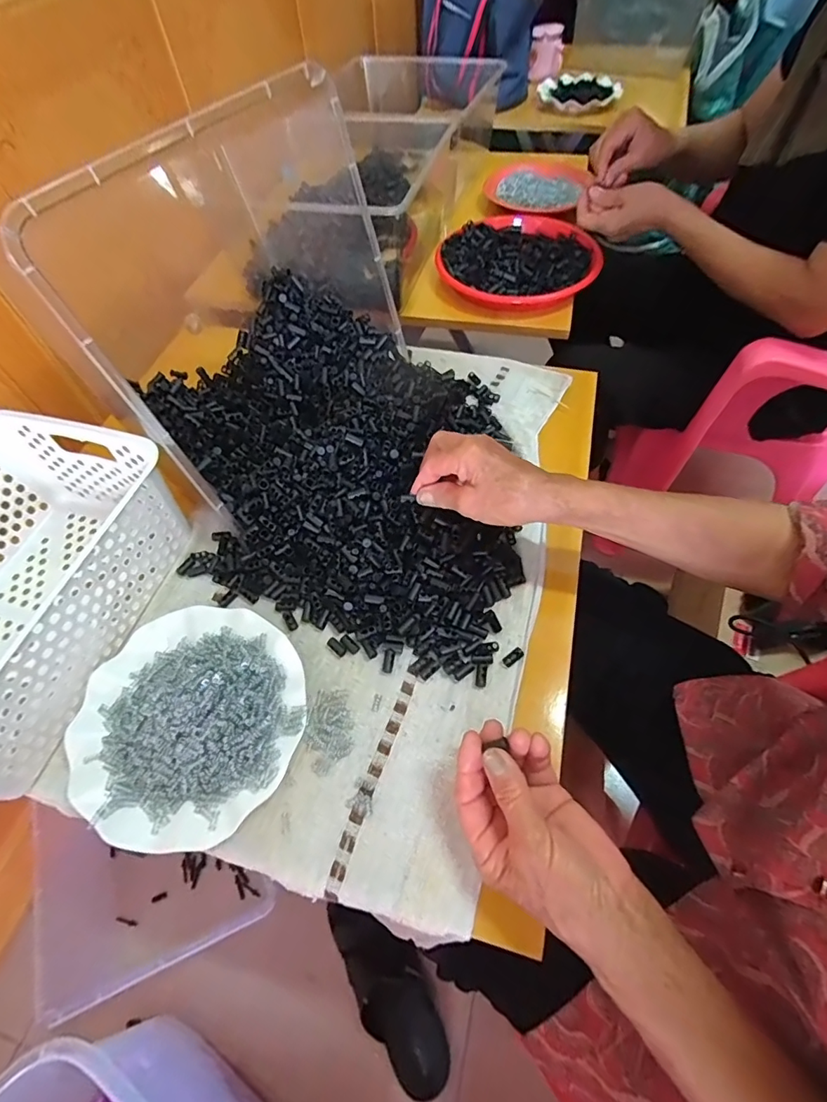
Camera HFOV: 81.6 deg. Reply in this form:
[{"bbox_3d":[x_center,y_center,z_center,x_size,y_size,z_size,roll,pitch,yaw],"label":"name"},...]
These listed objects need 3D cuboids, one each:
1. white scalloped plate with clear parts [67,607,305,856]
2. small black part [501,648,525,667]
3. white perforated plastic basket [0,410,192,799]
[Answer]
[{"bbox_3d":[-0.180,0.128,0.379,0.178,0.043,0.180,-1,58,2],"label":"white scalloped plate with clear parts"},{"bbox_3d":[0.087,0.093,0.419,0.020,0.004,0.009,-37,63,-4],"label":"small black part"},{"bbox_3d":[-0.356,0.040,0.411,0.198,0.113,0.302,13,59,11],"label":"white perforated plastic basket"}]

